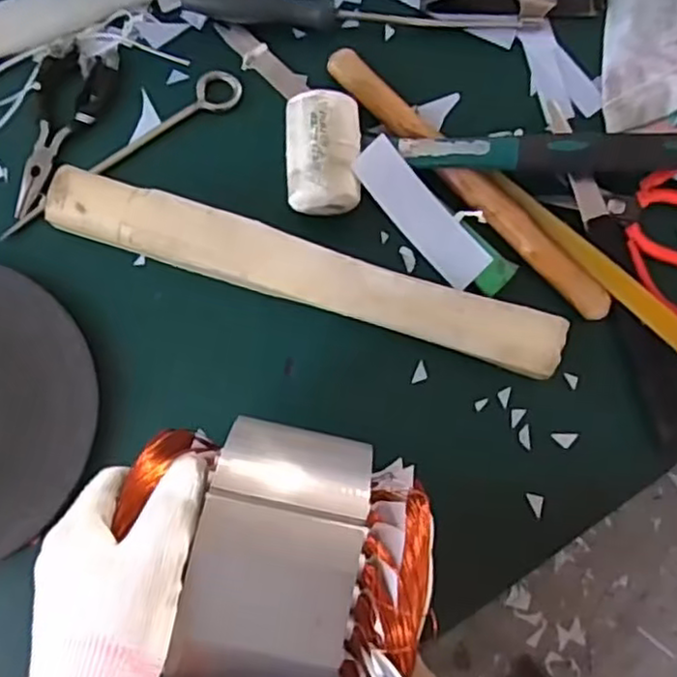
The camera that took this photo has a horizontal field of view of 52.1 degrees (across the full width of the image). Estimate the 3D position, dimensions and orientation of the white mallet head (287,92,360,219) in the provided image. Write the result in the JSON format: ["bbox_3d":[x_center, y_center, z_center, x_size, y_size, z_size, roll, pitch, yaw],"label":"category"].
[{"bbox_3d":[-0.009,-0.117,0.446,0.049,0.045,0.074,0,79,-1],"label":"white mallet head"}]

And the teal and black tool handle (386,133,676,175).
[{"bbox_3d":[0.145,-0.123,0.457,0.211,0.024,0.029,-1,79,-1],"label":"teal and black tool handle"}]

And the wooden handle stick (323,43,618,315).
[{"bbox_3d":[0.086,-0.105,0.462,0.246,0.015,0.022,44,81,6],"label":"wooden handle stick"}]

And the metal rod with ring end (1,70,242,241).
[{"bbox_3d":[-0.144,-0.121,0.470,0.187,0.006,0.030,-40,83,-8],"label":"metal rod with ring end"}]

